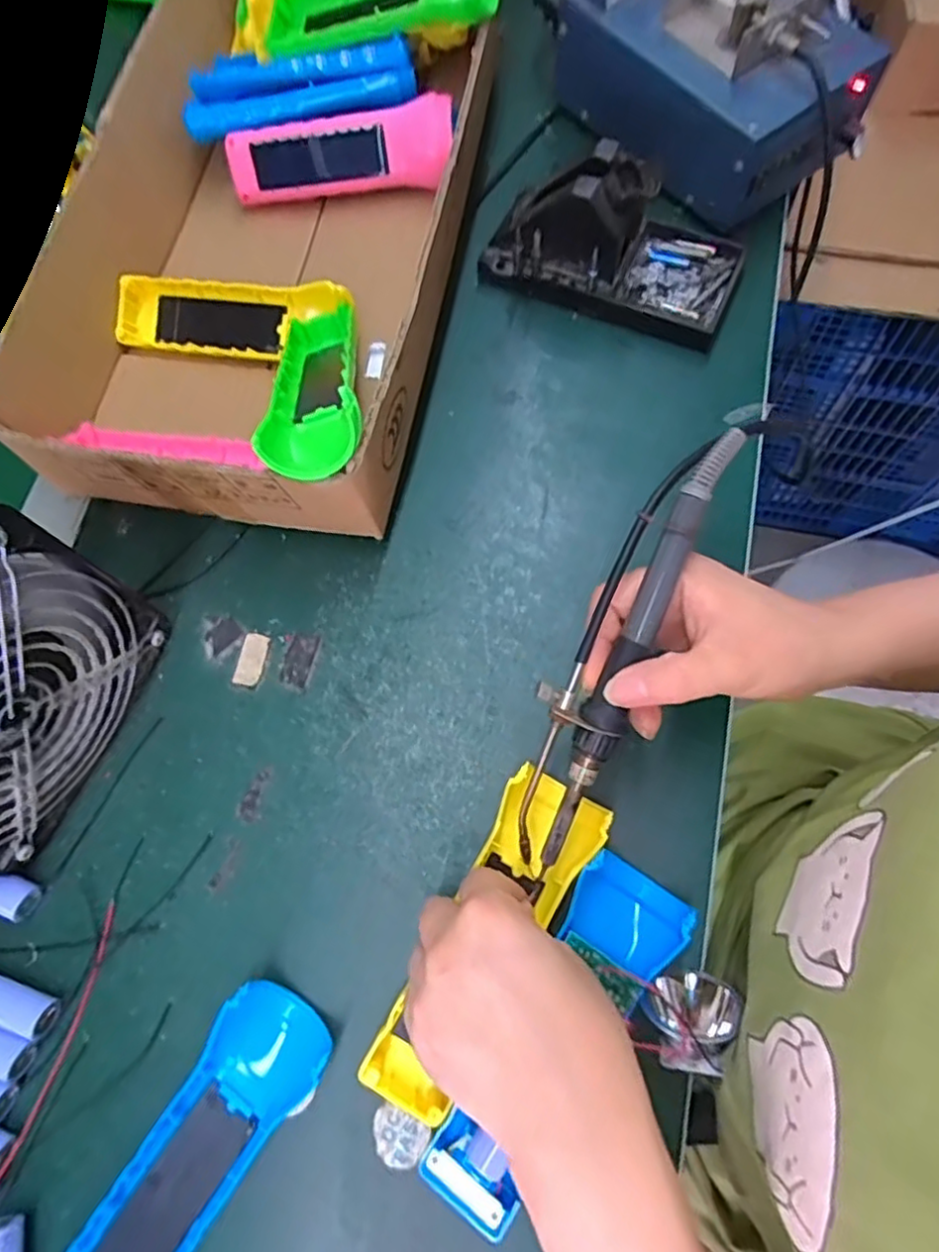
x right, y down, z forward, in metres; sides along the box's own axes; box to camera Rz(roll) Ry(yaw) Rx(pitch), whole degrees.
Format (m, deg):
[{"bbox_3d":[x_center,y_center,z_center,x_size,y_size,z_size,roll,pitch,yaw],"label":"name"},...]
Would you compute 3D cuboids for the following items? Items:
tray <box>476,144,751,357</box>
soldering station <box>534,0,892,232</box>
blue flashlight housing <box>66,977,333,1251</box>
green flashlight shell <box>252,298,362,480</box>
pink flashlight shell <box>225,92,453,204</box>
[{"bbox_3d":[0.091,-0.244,0.406,0.157,0.067,0.075,22,74,10],"label":"tray"},{"bbox_3d":[0.154,-0.379,0.410,0.117,0.125,0.198,-35,73,-8],"label":"soldering station"},{"bbox_3d":[-0.123,0.238,0.286,0.049,0.028,0.156,32,75,11],"label":"blue flashlight housing"},{"bbox_3d":[-0.083,-0.130,0.362,0.046,0.032,0.156,-7,43,-1],"label":"green flashlight shell"},{"bbox_3d":[-0.084,-0.316,0.442,0.152,0.045,0.028,-2,30,10],"label":"pink flashlight shell"}]

